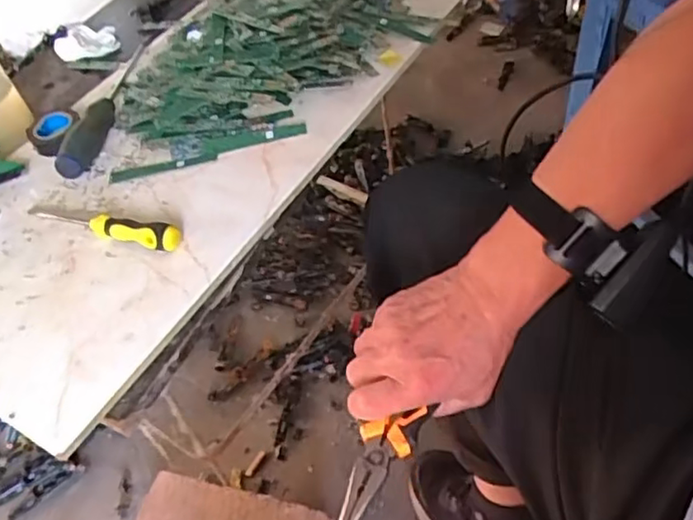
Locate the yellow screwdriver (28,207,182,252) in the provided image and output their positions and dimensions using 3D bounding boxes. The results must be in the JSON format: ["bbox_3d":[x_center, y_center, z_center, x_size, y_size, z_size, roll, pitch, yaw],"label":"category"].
[{"bbox_3d":[-0.208,-0.033,0.550,0.157,0.022,0.021,12,53,21],"label":"yellow screwdriver"}]

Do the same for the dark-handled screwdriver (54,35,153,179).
[{"bbox_3d":[-0.246,-0.166,0.670,0.023,0.038,0.236,-2,49,10],"label":"dark-handled screwdriver"}]

